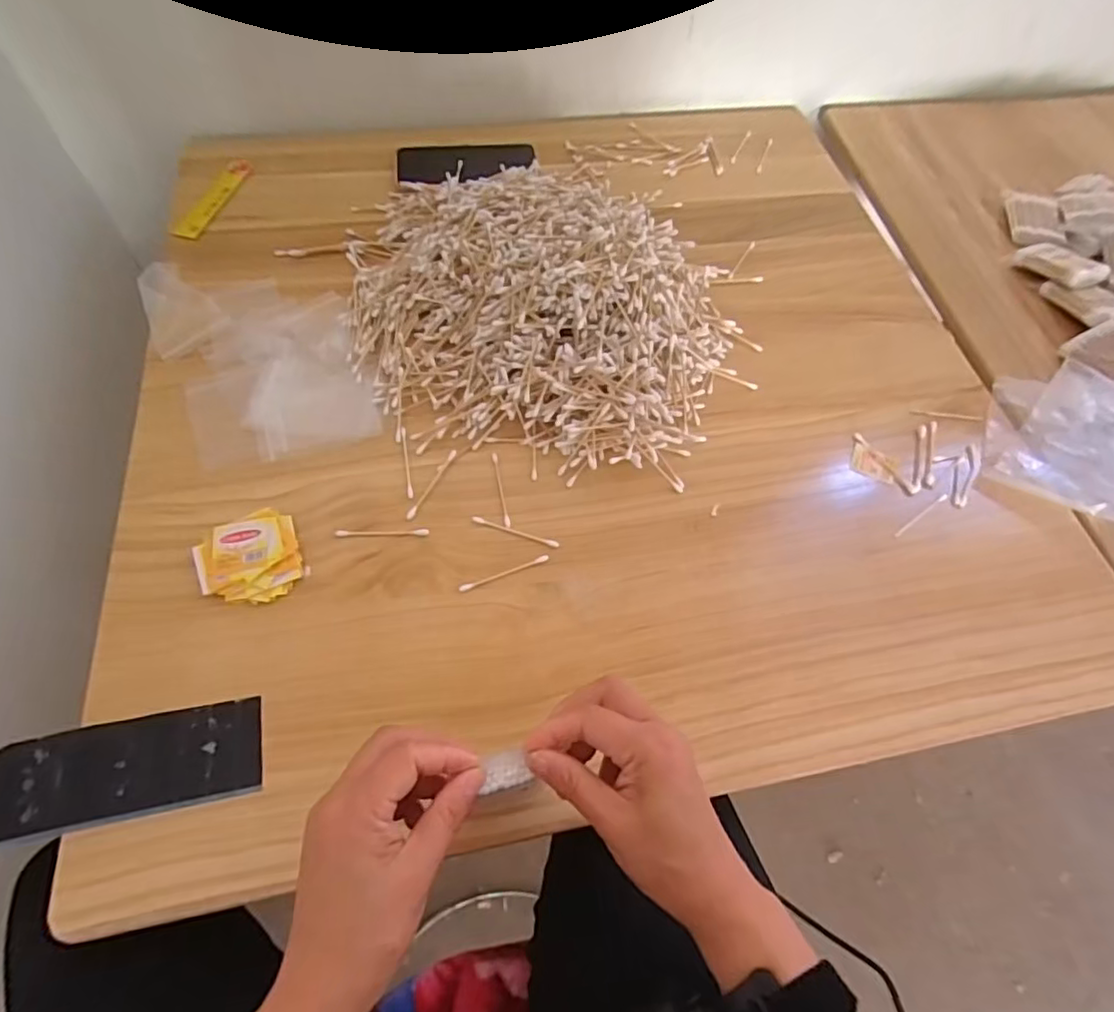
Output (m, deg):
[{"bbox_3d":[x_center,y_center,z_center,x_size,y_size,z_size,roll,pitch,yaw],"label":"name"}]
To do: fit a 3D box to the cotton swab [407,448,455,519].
[{"bbox_3d":[-0.102,-0.019,0.494,0.007,0.004,0.072,25,62,9],"label":"cotton swab"}]

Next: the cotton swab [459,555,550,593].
[{"bbox_3d":[-0.039,0.051,0.459,0.072,0.004,0.006,-19,64,-14],"label":"cotton swab"}]

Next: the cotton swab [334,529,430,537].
[{"bbox_3d":[-0.136,0.021,0.469,0.071,0.004,0.006,0,61,-4],"label":"cotton swab"}]

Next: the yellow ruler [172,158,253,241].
[{"bbox_3d":[-0.376,-0.340,0.666,0.028,0.004,0.140,17,61,-6],"label":"yellow ruler"}]

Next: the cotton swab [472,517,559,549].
[{"bbox_3d":[-0.033,0.020,0.479,0.071,0.004,0.006,18,61,5],"label":"cotton swab"}]

